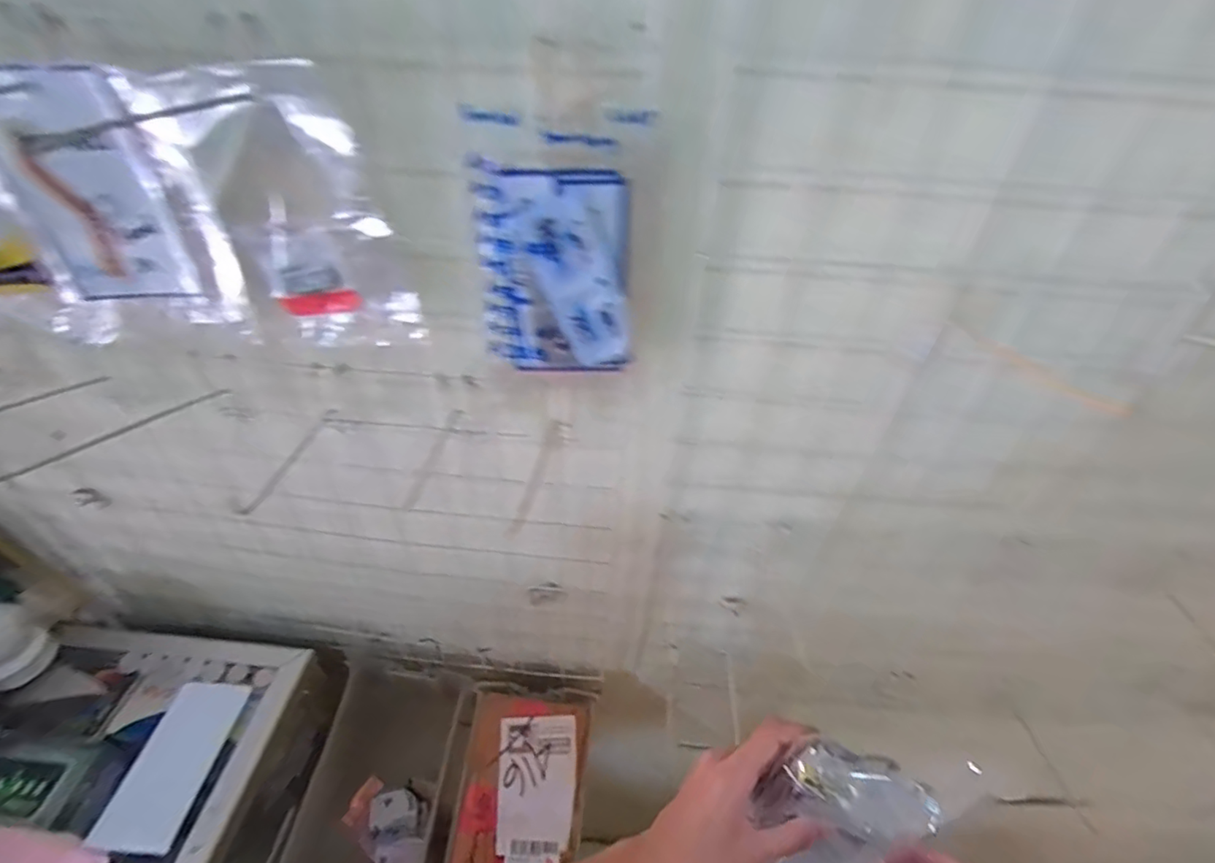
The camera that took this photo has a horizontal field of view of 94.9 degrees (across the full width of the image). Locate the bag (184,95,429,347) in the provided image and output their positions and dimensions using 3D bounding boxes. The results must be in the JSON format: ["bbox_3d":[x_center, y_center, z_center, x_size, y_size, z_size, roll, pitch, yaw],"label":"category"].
[{"bbox_3d":[-0.199,-0.130,0.378,0.121,0.158,0.016,3,41,1],"label":"bag"}]

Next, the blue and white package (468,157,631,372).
[{"bbox_3d":[-0.033,-0.100,0.373,0.096,0.138,0.014,0,41,-3],"label":"blue and white package"}]

